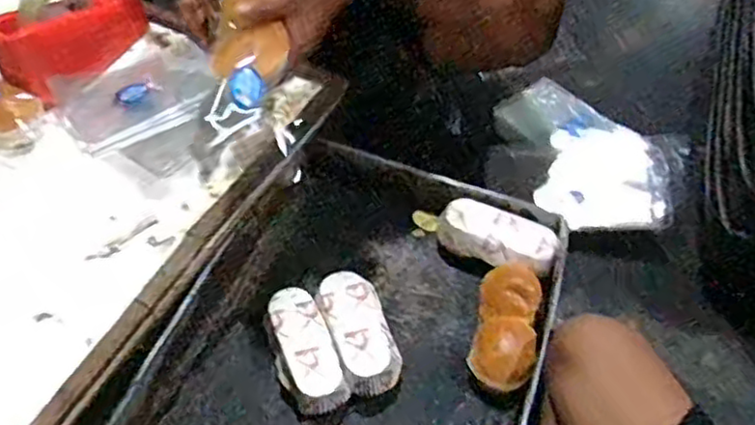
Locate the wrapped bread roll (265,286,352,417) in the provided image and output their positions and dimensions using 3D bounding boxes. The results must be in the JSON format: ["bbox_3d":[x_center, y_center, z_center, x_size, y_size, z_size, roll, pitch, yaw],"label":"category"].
[{"bbox_3d":[-0.081,0.151,0.754,0.065,0.041,0.143,-19,56,-12],"label":"wrapped bread roll"}]

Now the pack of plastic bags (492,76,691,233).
[{"bbox_3d":[0.308,-0.081,1.045,0.295,0.050,0.180,34,88,32],"label":"pack of plastic bags"}]

